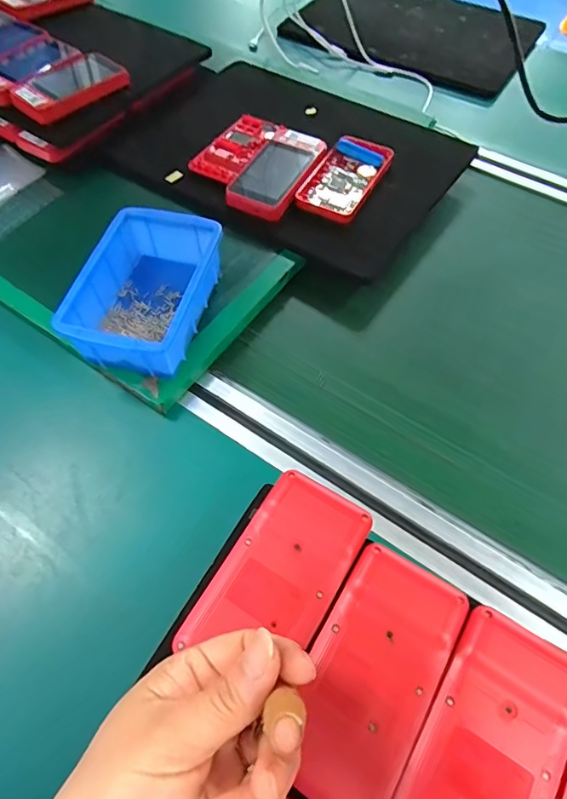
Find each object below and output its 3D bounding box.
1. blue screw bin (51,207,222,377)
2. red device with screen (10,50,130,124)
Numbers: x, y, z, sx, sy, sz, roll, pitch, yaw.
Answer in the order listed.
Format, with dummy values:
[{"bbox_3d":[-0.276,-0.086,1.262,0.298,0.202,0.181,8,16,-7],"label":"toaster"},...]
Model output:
[{"bbox_3d":[-0.116,-0.093,0.434,0.095,0.059,0.148,13,61,7],"label":"blue screw bin"},{"bbox_3d":[-0.235,-0.345,0.548,0.055,0.020,0.122,39,67,20],"label":"red device with screen"}]

